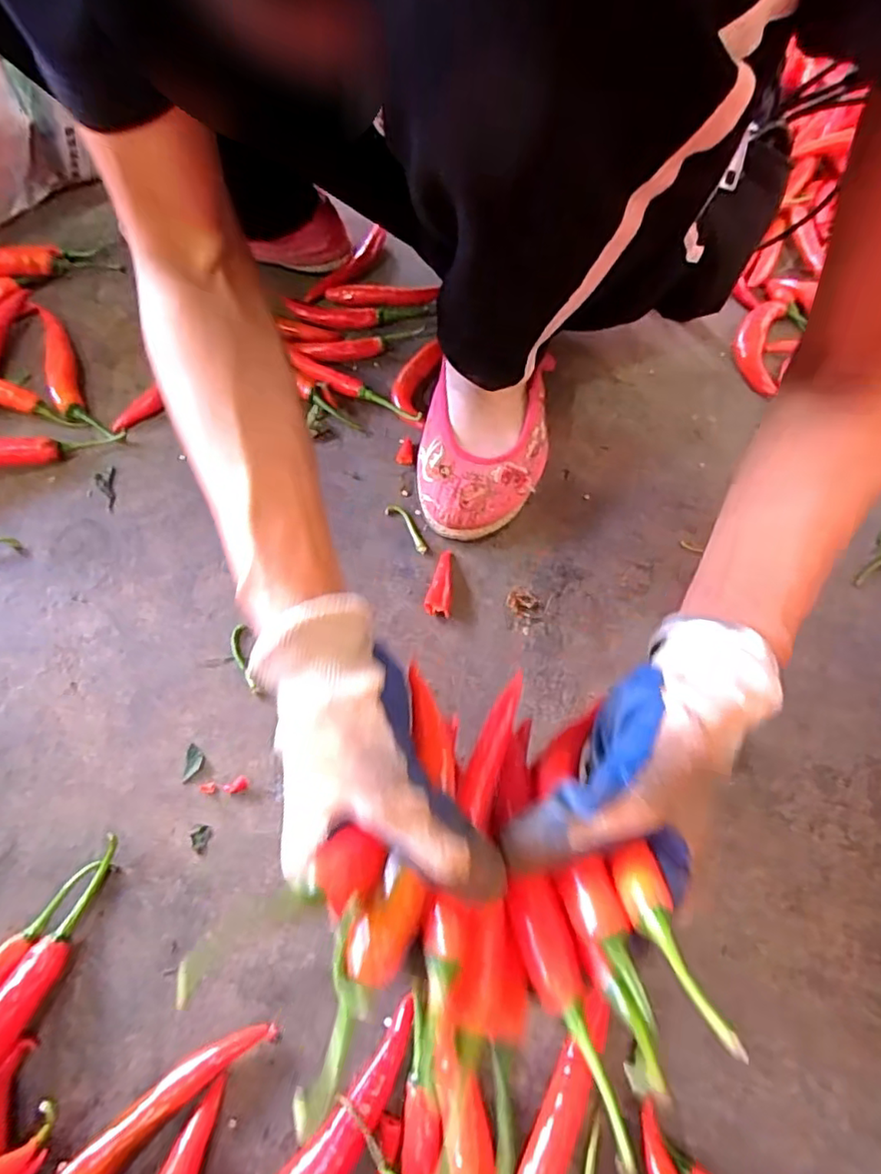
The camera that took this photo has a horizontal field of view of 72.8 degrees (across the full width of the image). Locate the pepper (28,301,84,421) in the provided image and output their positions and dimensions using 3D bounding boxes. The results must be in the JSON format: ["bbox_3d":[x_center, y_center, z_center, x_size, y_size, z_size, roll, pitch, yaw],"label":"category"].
[{"bbox_3d":[-0.327,-0.196,0.511,0.021,0.020,0.146,-20,63,-13],"label":"pepper"}]

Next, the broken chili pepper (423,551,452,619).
[{"bbox_3d":[0.000,-0.003,0.428,0.018,0.007,0.050,7,60,2],"label":"broken chili pepper"}]

